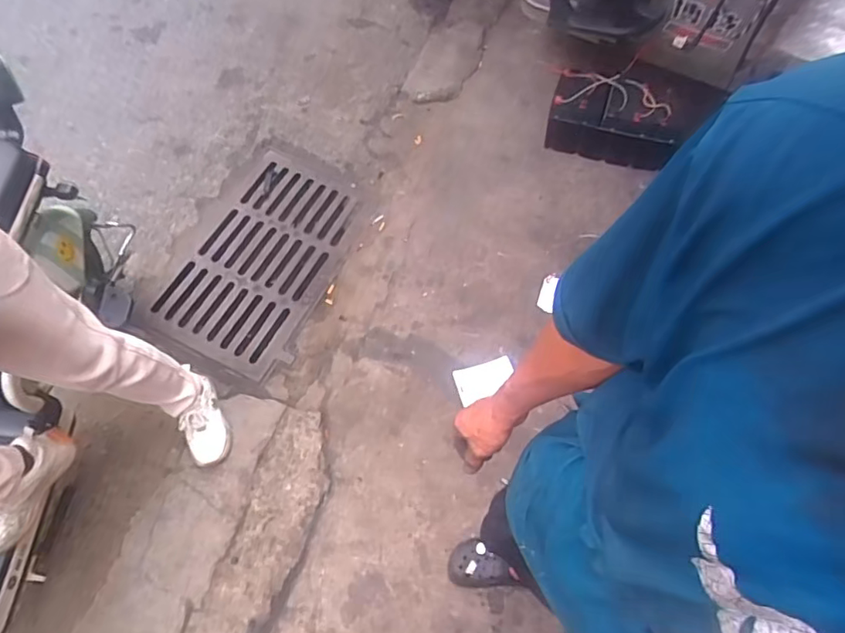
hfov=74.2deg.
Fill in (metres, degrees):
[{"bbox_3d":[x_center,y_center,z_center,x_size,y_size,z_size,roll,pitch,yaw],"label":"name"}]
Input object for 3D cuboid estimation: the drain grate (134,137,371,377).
[{"bbox_3d":[-0.532,-0.216,1.807,0.495,0.045,0.766,22,66,9],"label":"drain grate"}]

